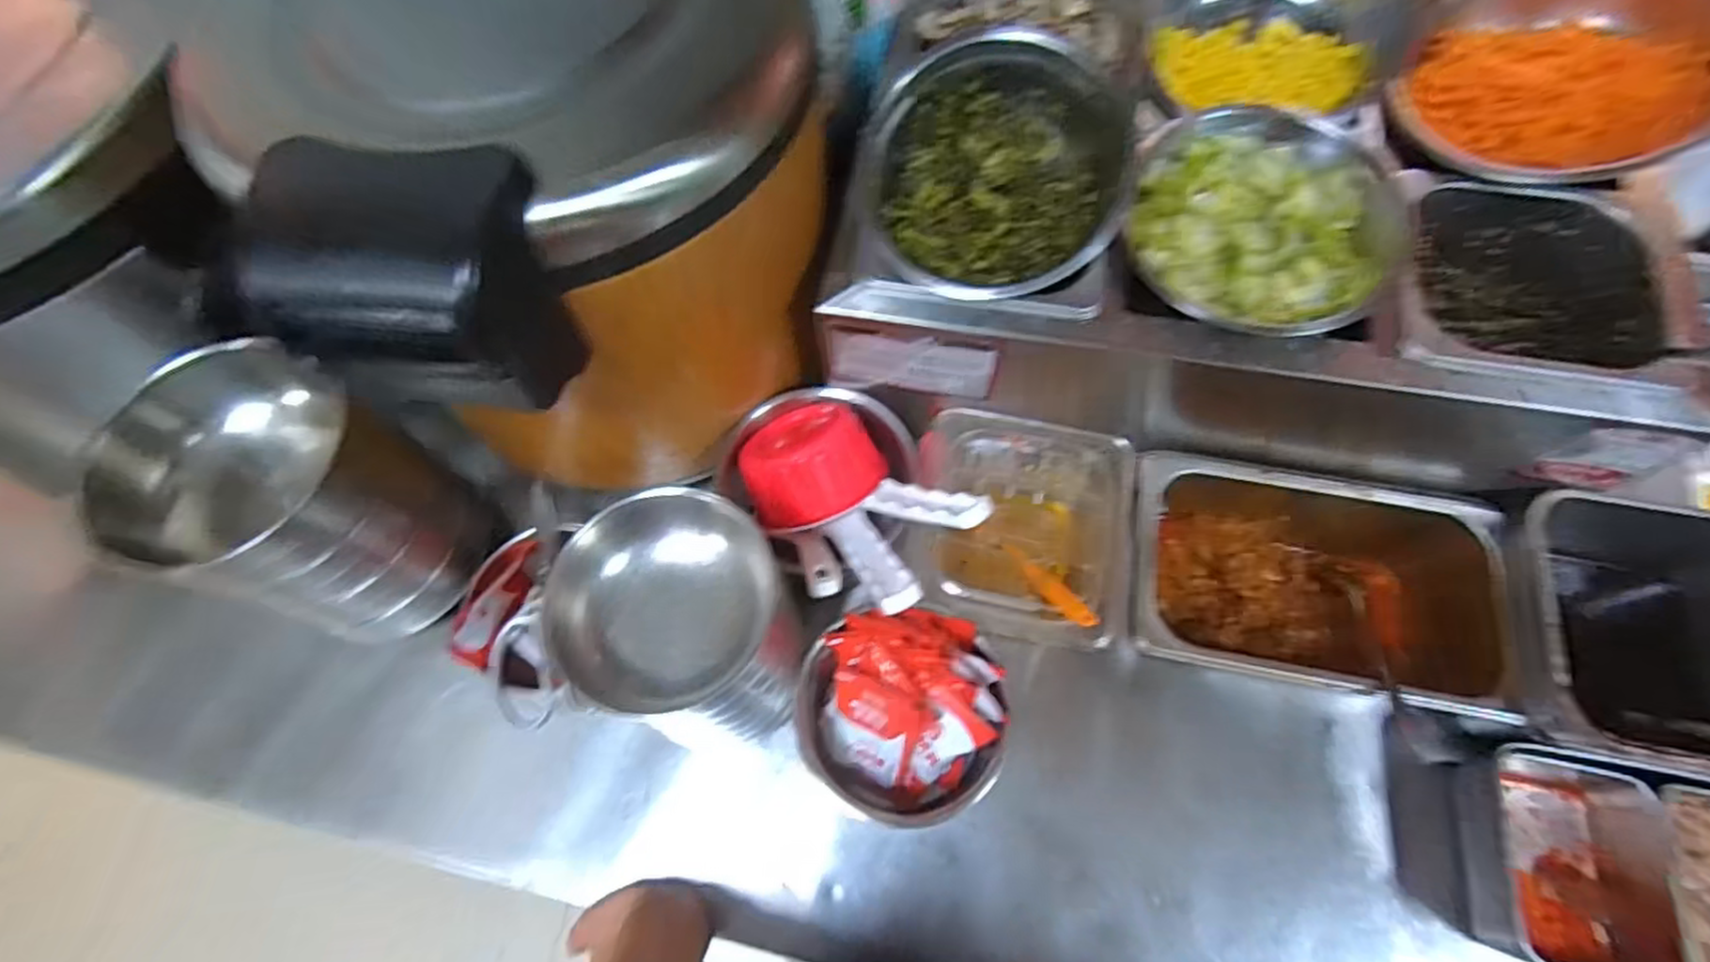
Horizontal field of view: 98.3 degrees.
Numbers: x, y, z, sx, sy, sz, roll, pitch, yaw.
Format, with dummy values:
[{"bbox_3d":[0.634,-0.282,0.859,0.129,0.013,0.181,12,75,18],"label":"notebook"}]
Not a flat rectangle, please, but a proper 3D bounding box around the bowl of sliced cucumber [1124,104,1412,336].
[{"bbox_3d":[0.277,-0.177,0.506,0.177,0.059,0.167,-1,65,3],"label":"bowl of sliced cucumber"}]

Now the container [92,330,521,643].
[{"bbox_3d":[-0.410,0.021,0.557,0.161,0.178,0.148,18,67,12],"label":"container"}]

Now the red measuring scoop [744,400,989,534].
[{"bbox_3d":[0.006,-0.003,0.565,0.209,0.055,0.110,13,65,25],"label":"red measuring scoop"}]

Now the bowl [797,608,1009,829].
[{"bbox_3d":[0.035,0.178,0.556,0.150,0.103,0.140,-1,65,3],"label":"bowl"}]

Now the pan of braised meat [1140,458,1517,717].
[{"bbox_3d":[0.347,0.086,0.591,0.259,0.111,0.169,9,66,8],"label":"pan of braised meat"}]

